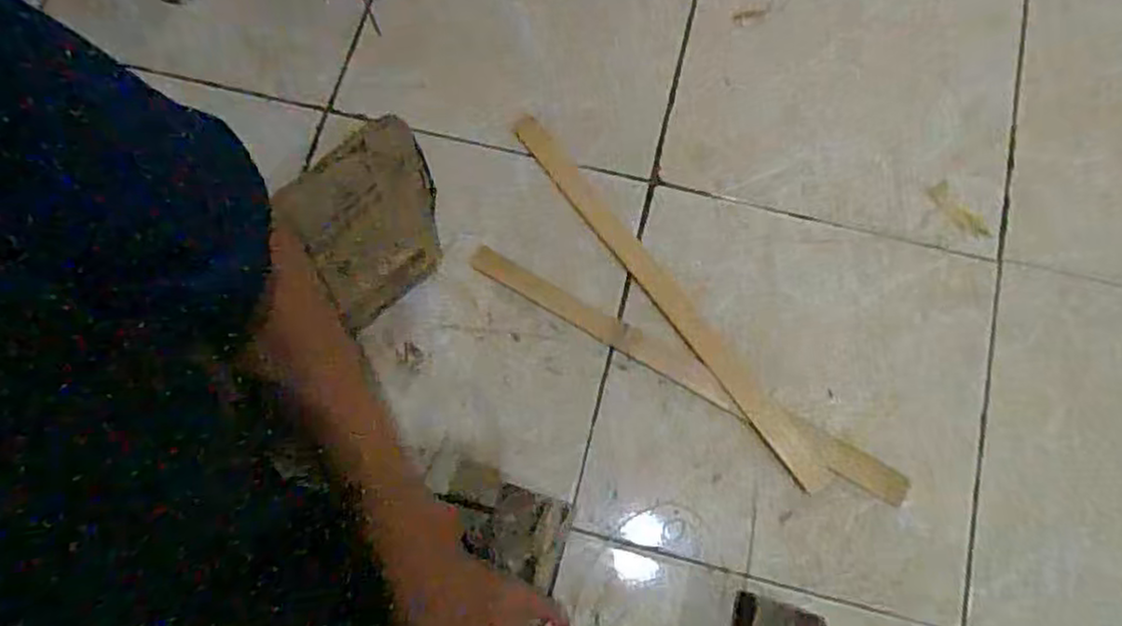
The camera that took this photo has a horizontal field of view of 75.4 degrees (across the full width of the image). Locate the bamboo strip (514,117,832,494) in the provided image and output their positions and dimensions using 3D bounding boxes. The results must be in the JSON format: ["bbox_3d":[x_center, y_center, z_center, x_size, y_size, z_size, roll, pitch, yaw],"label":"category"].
[{"bbox_3d":[0.082,-0.019,0.598,0.029,0.005,0.387,-36,76,-9],"label":"bamboo strip"}]

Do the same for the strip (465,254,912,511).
[{"bbox_3d":[0.094,0.045,0.577,0.377,0.006,0.024,29,76,9],"label":"strip"}]

